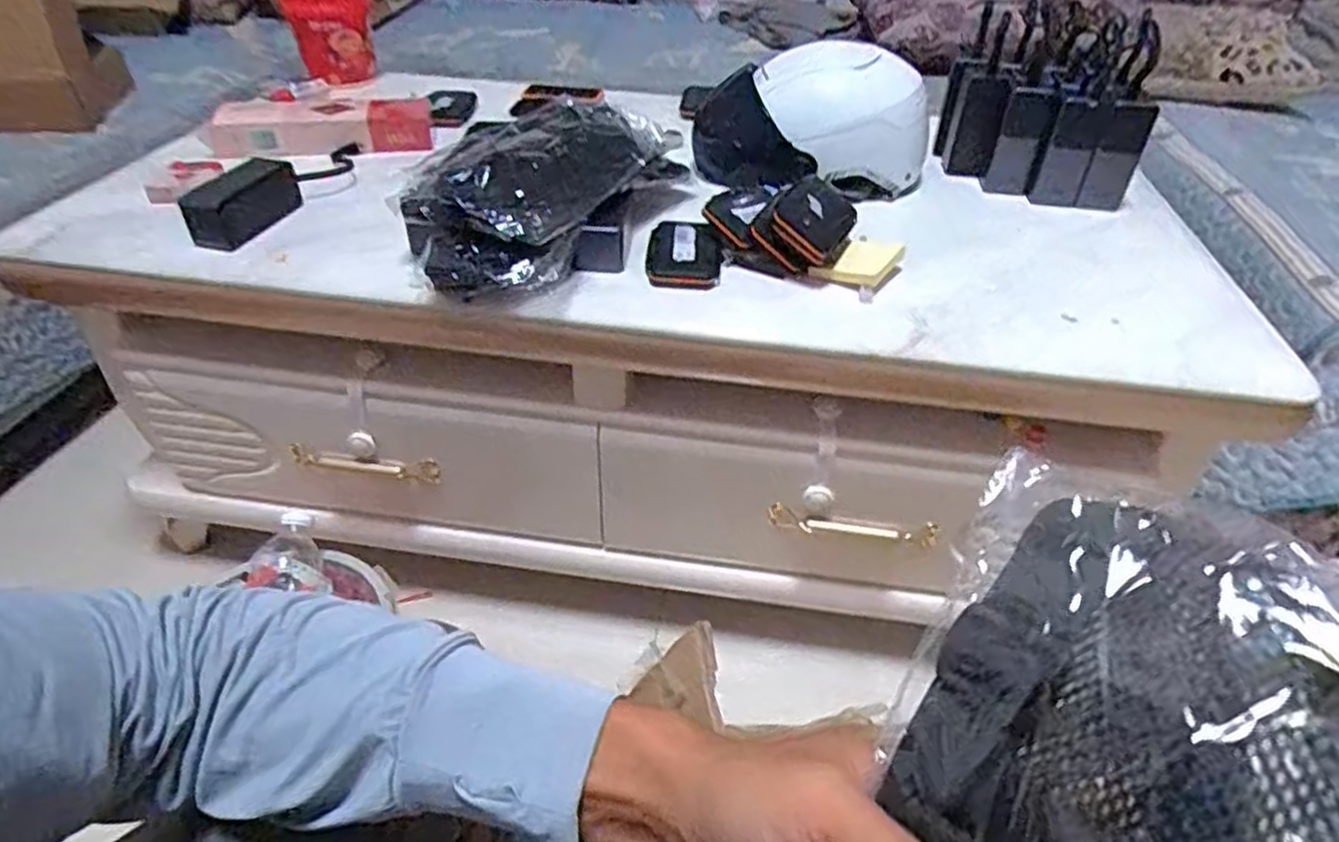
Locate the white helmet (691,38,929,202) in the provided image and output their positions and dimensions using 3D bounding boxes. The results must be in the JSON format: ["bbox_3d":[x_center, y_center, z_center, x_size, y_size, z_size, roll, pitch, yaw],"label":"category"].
[{"bbox_3d":[0.177,-0.389,1.020,0.227,0.193,0.254,-16,43,-19],"label":"white helmet"}]

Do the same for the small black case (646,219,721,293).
[{"bbox_3d":[0.016,-0.185,0.823,0.078,0.030,0.124,0,40,-1],"label":"small black case"}]

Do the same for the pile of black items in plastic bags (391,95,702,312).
[{"bbox_3d":[-0.127,-0.258,0.838,0.191,0.113,0.362,20,44,21],"label":"pile of black items in plastic bags"}]

